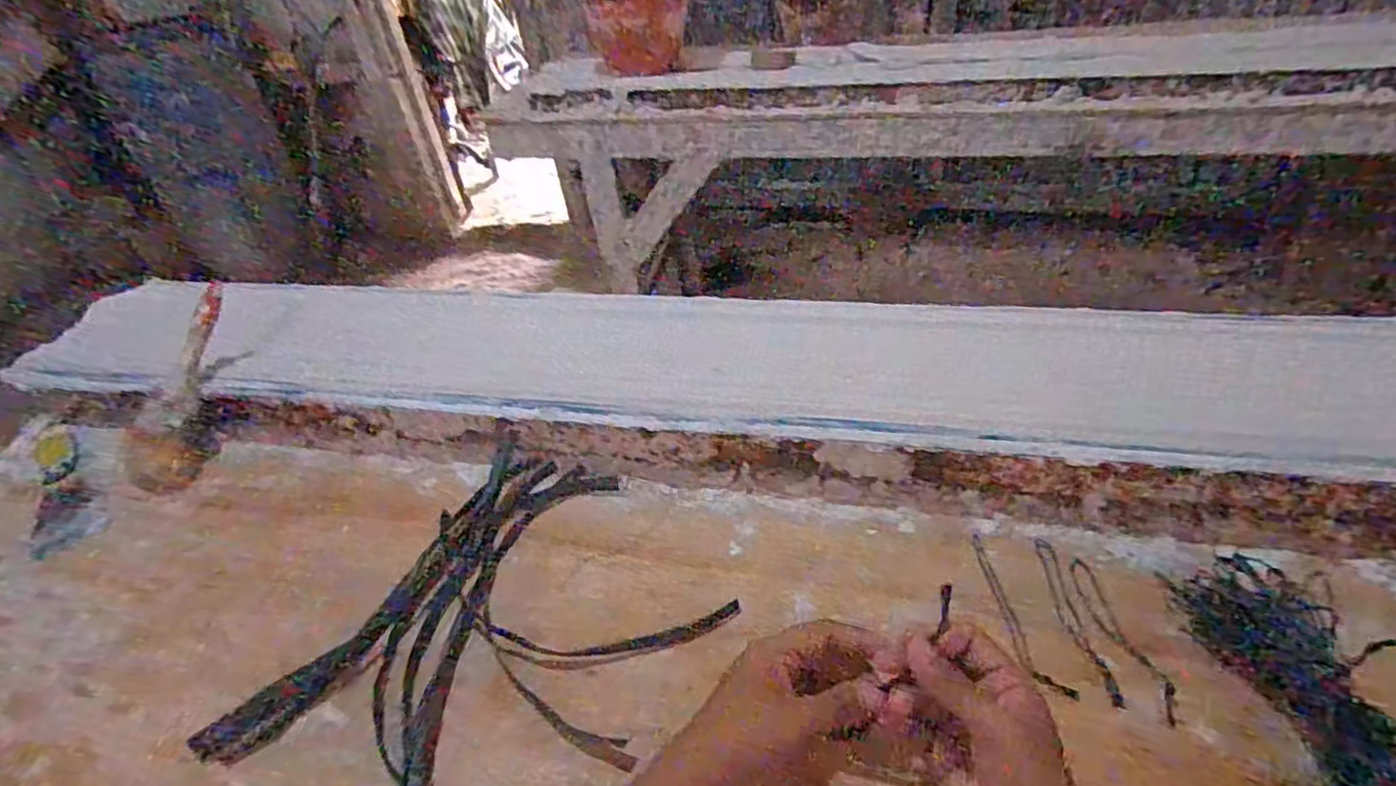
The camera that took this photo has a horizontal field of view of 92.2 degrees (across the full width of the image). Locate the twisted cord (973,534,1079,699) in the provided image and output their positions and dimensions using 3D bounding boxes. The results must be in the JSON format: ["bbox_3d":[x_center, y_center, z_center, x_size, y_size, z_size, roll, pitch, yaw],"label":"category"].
[{"bbox_3d":[0.210,0.146,0.451,0.022,0.005,0.118,-13,39,-6],"label":"twisted cord"}]

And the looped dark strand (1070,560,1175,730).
[{"bbox_3d":[0.273,0.155,0.436,0.017,0.009,0.116,-9,39,-1],"label":"looped dark strand"}]

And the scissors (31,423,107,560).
[{"bbox_3d":[-0.601,0.089,0.635,0.046,0.029,0.185,-33,45,-27],"label":"scissors"}]

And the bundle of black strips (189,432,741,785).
[{"bbox_3d":[-0.129,0.163,0.463,0.238,0.018,0.286,15,44,26],"label":"bundle of black strips"}]

